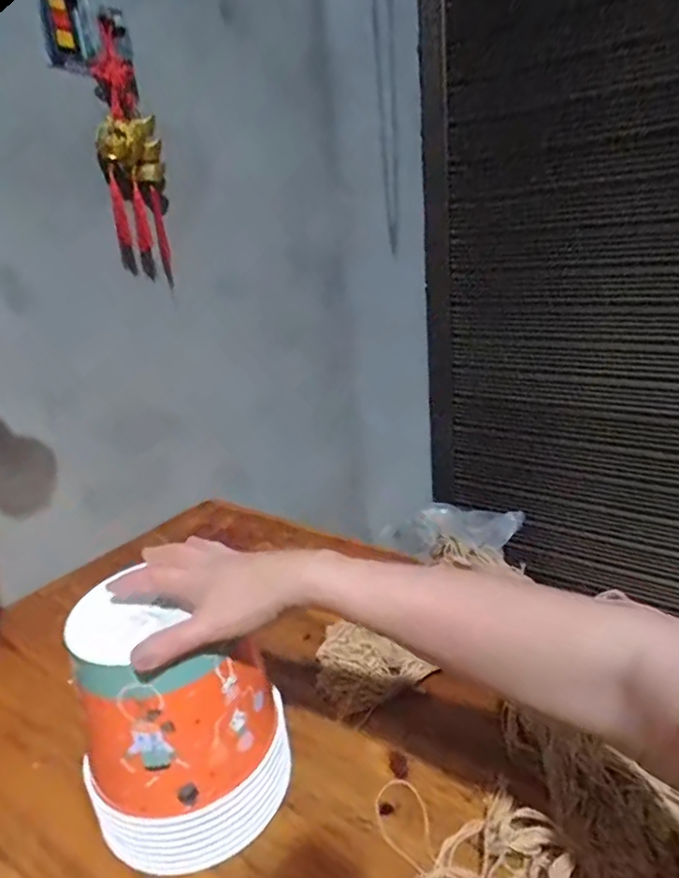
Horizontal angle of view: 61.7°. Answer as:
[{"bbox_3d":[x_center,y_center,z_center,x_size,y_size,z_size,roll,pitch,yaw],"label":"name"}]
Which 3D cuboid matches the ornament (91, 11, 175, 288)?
[{"bbox_3d":[-0.306,-0.411,0.839,0.086,0.323,0.074,-10,21,-14],"label":"ornament"}]

